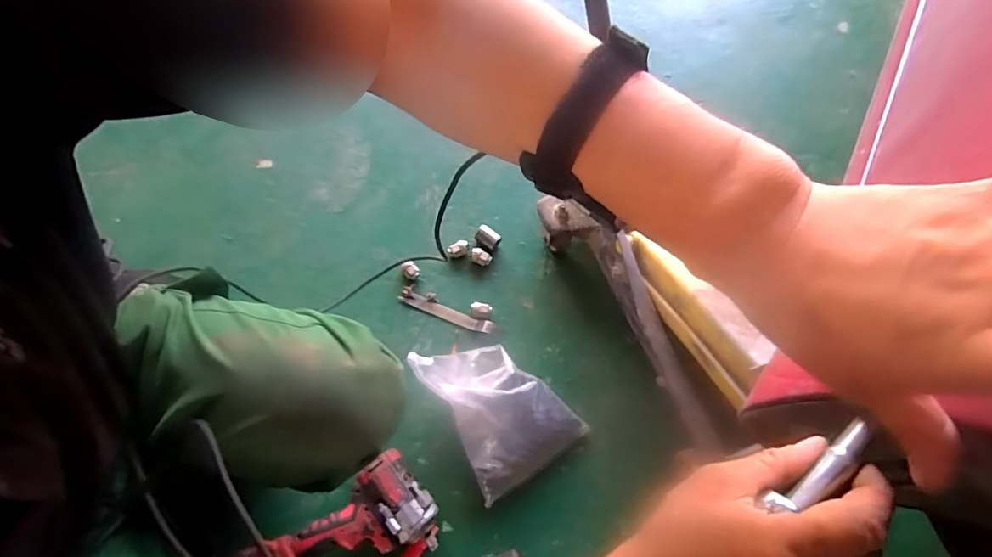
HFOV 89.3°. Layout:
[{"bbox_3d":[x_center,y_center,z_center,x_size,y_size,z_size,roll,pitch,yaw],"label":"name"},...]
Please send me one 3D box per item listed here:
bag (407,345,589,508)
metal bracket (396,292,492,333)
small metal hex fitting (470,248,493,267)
[{"bbox_3d":[0.005,0.175,0.722,0.174,0.090,0.221,-31,75,-14],"label":"bag"},{"bbox_3d":[-0.081,0.056,0.813,0.156,0.017,0.020,21,69,3],"label":"metal bracket"},{"bbox_3d":[-0.025,-0.035,0.843,0.035,0.020,0.021,30,69,6],"label":"small metal hex fitting"}]

